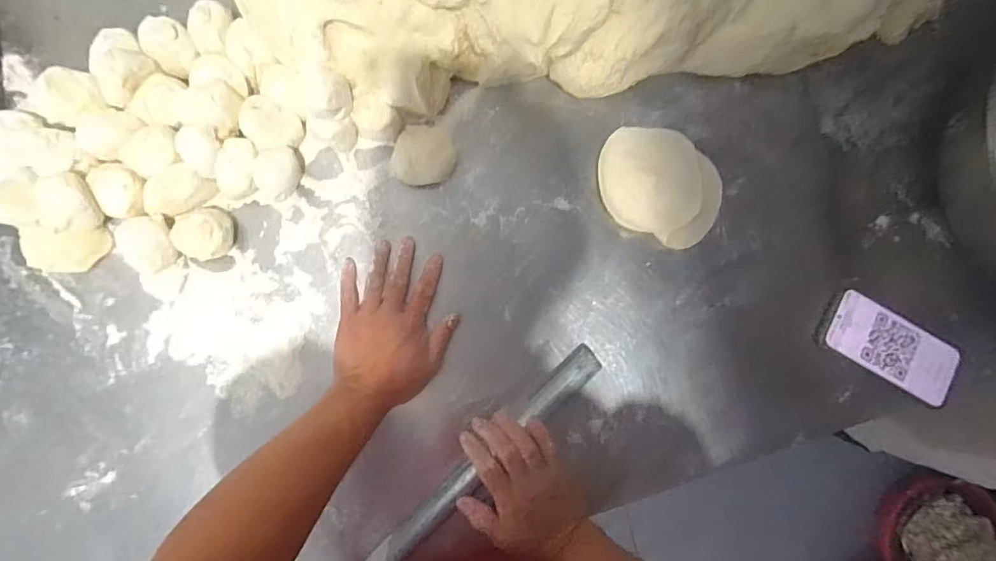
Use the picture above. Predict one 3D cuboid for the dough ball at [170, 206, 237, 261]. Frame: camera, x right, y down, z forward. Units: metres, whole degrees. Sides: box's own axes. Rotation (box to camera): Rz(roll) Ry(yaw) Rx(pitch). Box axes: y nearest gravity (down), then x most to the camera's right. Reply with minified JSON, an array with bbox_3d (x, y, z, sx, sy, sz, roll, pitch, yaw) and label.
[{"bbox_3d":[-0.278,-0.046,0.456,0.047,0.036,0.051,0,86,-7],"label":"dough ball"}]

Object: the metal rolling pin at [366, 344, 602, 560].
[{"bbox_3d":[-0.011,0.175,0.477,0.298,0.025,0.027,-42,92,-8],"label":"metal rolling pin"}]

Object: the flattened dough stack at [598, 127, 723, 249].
[{"bbox_3d":[0.175,-0.103,0.522,0.140,0.017,0.110,27,84,-5],"label":"flattened dough stack"}]

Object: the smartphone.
[{"bbox_3d":[0.438,0.074,0.534,0.151,0.009,0.075,29,84,-3],"label":"smartphone"}]

